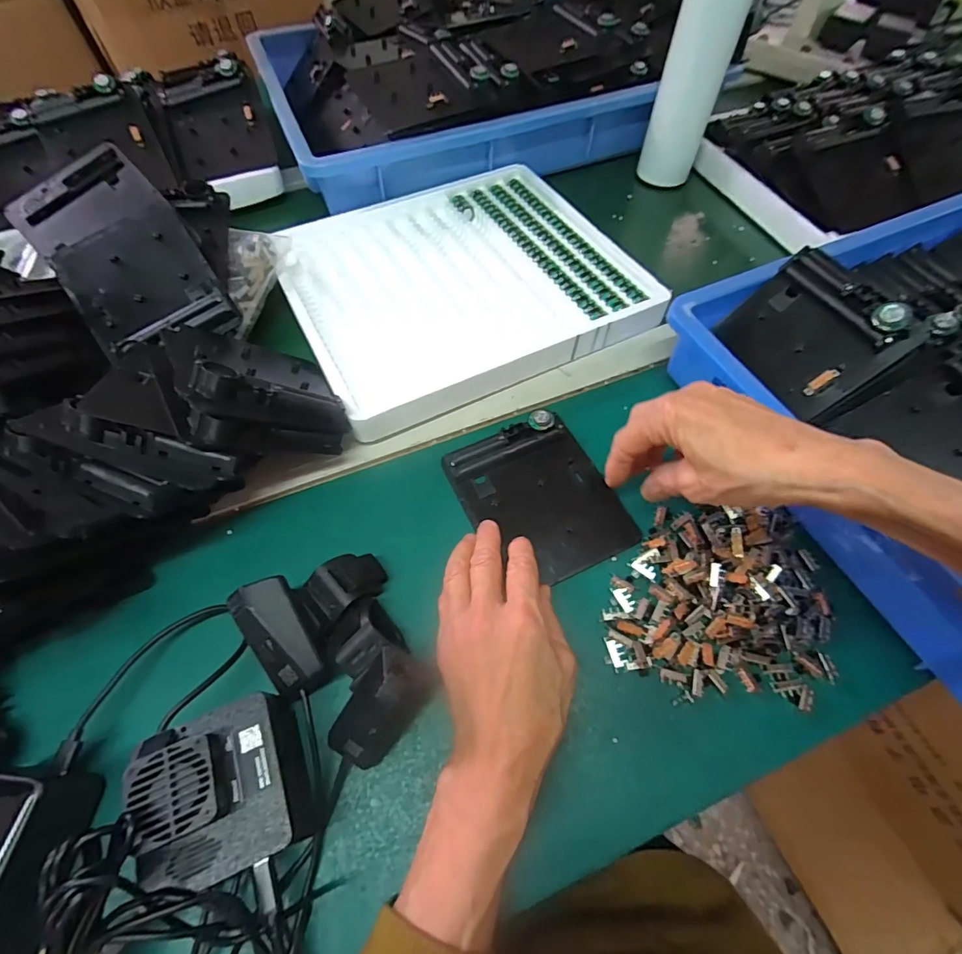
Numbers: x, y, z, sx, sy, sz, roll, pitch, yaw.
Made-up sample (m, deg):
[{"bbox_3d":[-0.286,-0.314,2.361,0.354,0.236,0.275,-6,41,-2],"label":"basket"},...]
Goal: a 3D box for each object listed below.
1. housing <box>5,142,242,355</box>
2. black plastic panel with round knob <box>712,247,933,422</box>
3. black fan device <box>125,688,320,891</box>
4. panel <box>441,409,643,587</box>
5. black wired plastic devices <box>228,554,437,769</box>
[{"bbox_3d":[-0.307,-0.189,0.416,0.111,0.035,0.204,-40,82,-9],"label":"housing"},{"bbox_3d":[0.247,-0.109,0.357,0.088,0.022,0.108,-43,63,25],"label":"black plastic panel with round knob"},{"bbox_3d":[-0.134,0.165,0.253,0.075,0.059,0.077,-14,60,-7],"label":"black fan device"},{"bbox_3d":[0.046,0.014,0.362,0.106,0.022,0.126,-26,62,-13],"label":"panel"},{"bbox_3d":[-0.084,0.105,0.288,0.086,0.057,0.119,-32,64,-16],"label":"black wired plastic devices"}]

